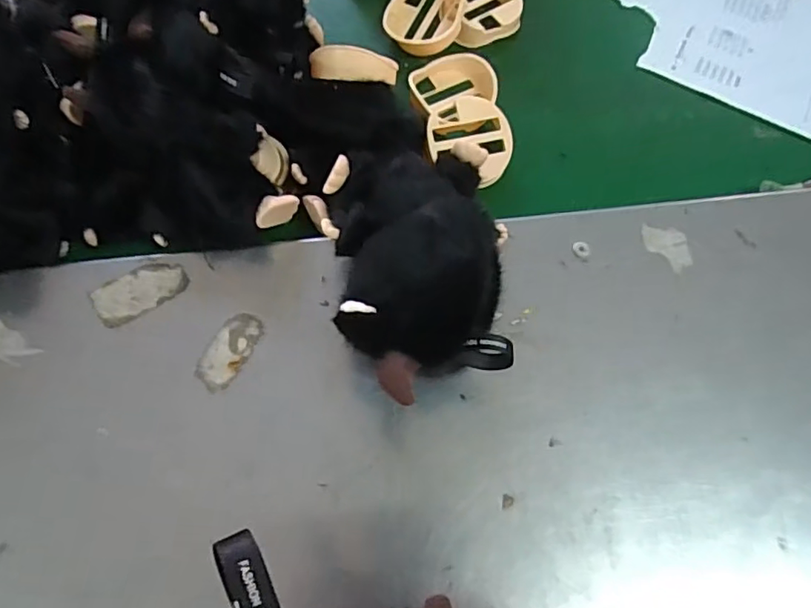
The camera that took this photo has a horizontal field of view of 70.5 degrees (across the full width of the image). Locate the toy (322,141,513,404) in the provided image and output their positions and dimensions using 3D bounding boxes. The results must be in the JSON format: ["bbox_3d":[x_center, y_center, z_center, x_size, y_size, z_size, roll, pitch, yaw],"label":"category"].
[{"bbox_3d":[0.009,-0.024,0.282,0.087,0.075,0.138,-9,69,-6],"label":"toy"}]

